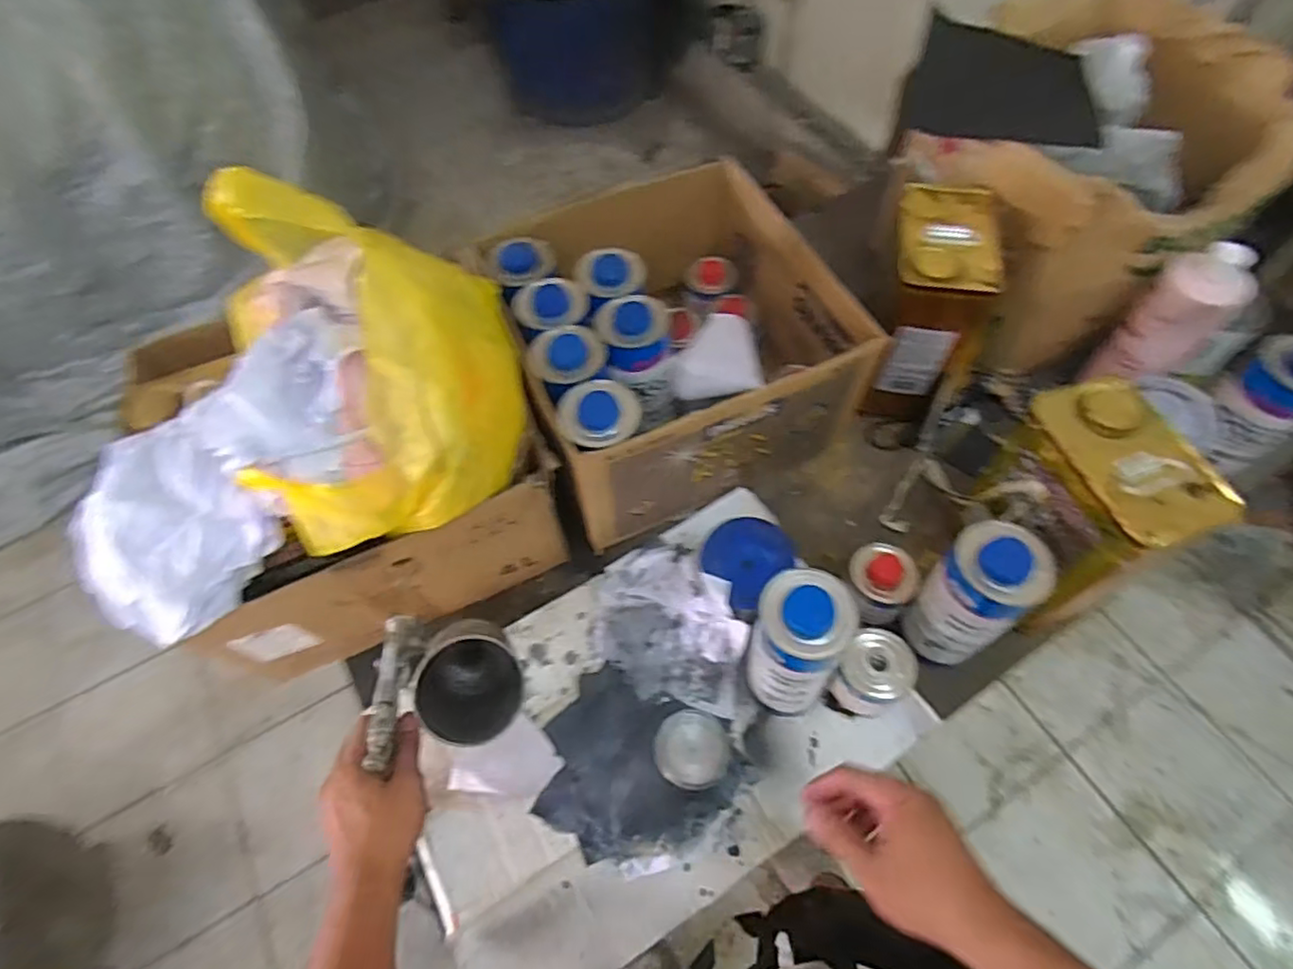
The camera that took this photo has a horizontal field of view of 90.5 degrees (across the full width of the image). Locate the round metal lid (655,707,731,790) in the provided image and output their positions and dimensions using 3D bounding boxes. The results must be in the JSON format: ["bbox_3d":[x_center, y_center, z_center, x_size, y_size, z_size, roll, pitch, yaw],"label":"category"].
[{"bbox_3d":[0.047,0.266,0.645,0.075,0.031,0.068,8,61,7],"label":"round metal lid"}]

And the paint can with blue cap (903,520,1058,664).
[{"bbox_3d":[0.324,0.113,0.645,0.077,0.179,0.084,-41,67,-19],"label":"paint can with blue cap"}]

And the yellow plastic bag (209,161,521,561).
[{"bbox_3d":[-0.234,-0.106,0.564,0.225,0.253,0.300,-17,61,-8],"label":"yellow plastic bag"}]

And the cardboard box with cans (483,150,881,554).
[{"bbox_3d":[0.016,-0.196,0.823,0.381,0.193,0.406,-23,62,-10],"label":"cardboard box with cans"}]

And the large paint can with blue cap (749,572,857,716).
[{"bbox_3d":[0.140,0.156,0.614,0.082,0.170,0.088,19,63,12],"label":"large paint can with blue cap"}]

